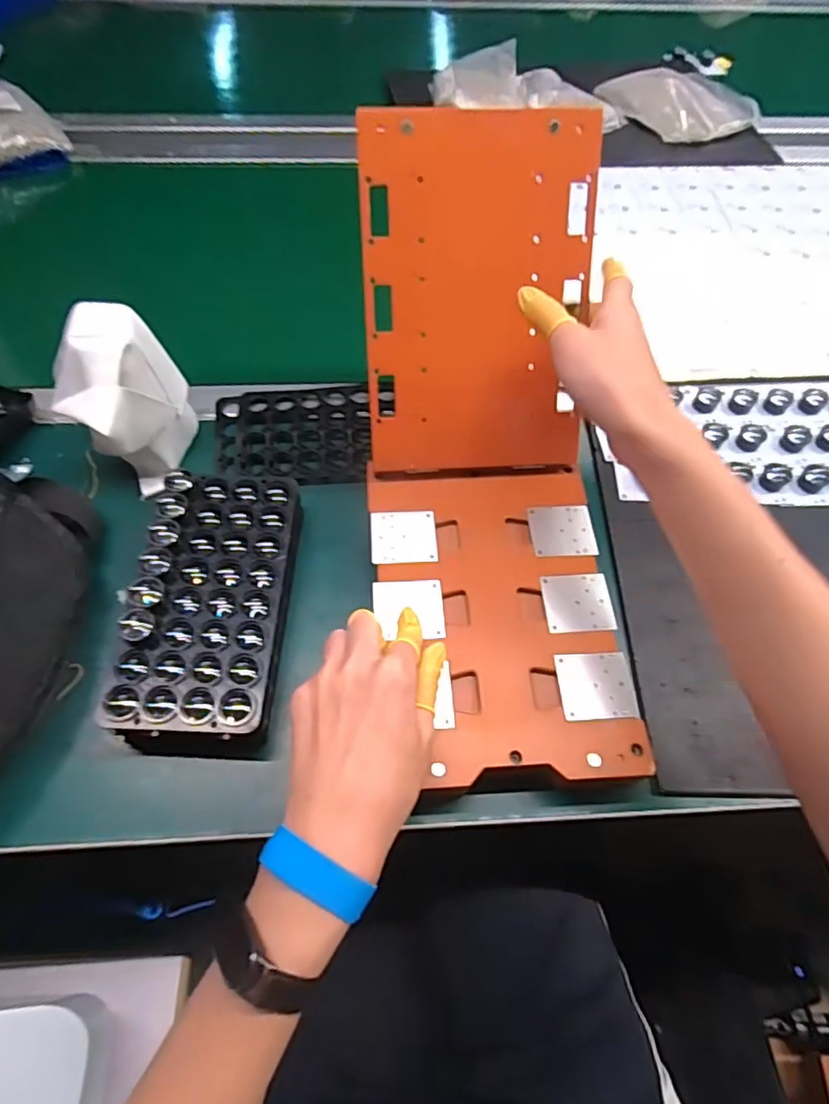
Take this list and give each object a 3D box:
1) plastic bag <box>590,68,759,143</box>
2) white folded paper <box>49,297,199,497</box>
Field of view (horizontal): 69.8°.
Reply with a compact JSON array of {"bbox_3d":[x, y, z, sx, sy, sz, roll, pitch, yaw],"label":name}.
[{"bbox_3d":[0.358,-0.621,0.819,0.157,0.031,0.182,-27,64,-17],"label":"plastic bag"},{"bbox_3d":[-0.221,-0.117,0.463,0.086,0.110,0.086,-24,64,-17],"label":"white folded paper"}]

